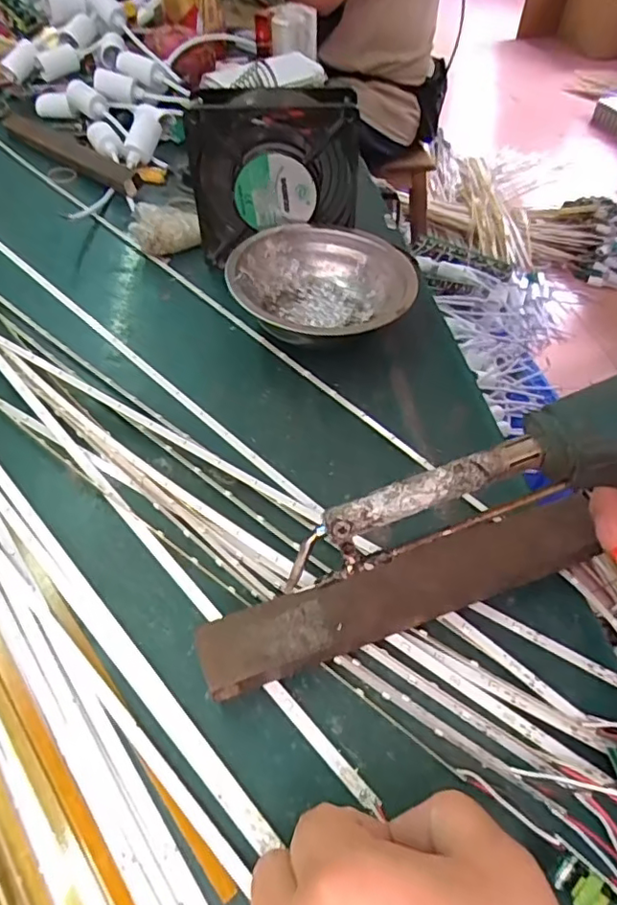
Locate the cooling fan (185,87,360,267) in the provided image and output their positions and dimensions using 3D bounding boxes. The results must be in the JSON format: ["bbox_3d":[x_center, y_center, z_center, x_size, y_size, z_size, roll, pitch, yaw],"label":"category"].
[{"bbox_3d":[-0.024,-0.204,0.441,0.120,0.121,0.049,4,49,3],"label":"cooling fan"}]

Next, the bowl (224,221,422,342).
[{"bbox_3d":[0.011,-0.111,0.412,0.120,0.045,0.122,0,49,-1],"label":"bowl"}]

